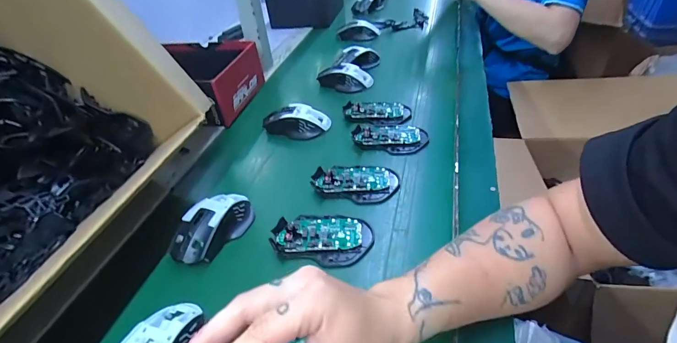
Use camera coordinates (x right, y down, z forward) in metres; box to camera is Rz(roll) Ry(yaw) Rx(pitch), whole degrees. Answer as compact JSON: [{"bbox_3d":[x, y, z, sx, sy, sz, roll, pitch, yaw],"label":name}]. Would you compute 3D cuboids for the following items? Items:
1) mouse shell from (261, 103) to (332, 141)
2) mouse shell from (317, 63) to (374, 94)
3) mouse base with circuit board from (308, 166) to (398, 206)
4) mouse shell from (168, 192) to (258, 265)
[{"bbox_3d":[-0.073,-0.086,0.609,0.111,0.034,0.060,-1,40,5],"label":"mouse shell"},{"bbox_3d":[0.013,-0.195,0.729,0.110,0.031,0.067,-4,40,2],"label":"mouse shell"},{"bbox_3d":[0.023,0.012,0.494,0.113,0.020,0.067,7,42,14],"label":"mouse base with circuit board"},{"bbox_3d":[-0.155,0.063,0.441,0.059,0.034,0.111,19,46,27],"label":"mouse shell"}]

